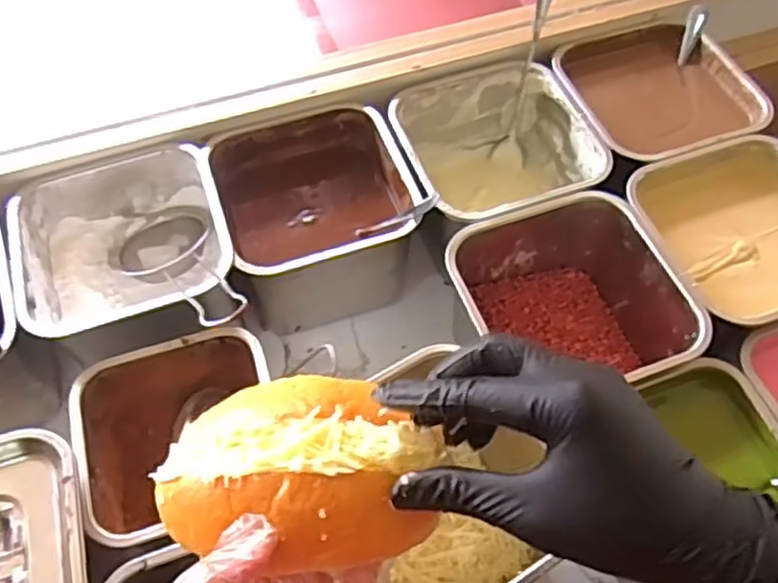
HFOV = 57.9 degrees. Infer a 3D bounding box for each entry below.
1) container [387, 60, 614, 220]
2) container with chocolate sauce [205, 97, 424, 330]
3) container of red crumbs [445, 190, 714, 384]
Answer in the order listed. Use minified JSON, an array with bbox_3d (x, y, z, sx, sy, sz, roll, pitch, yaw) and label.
[{"bbox_3d":[0.082,-0.094,0.562,0.139,0.094,0.138,-18,57,-13],"label":"container"},{"bbox_3d":[-0.055,-0.055,0.542,0.135,0.098,0.133,-17,57,-12],"label":"container with chocolate sauce"},{"bbox_3d":[0.115,0.013,0.485,0.143,0.094,0.139,-15,57,-11],"label":"container of red crumbs"}]

